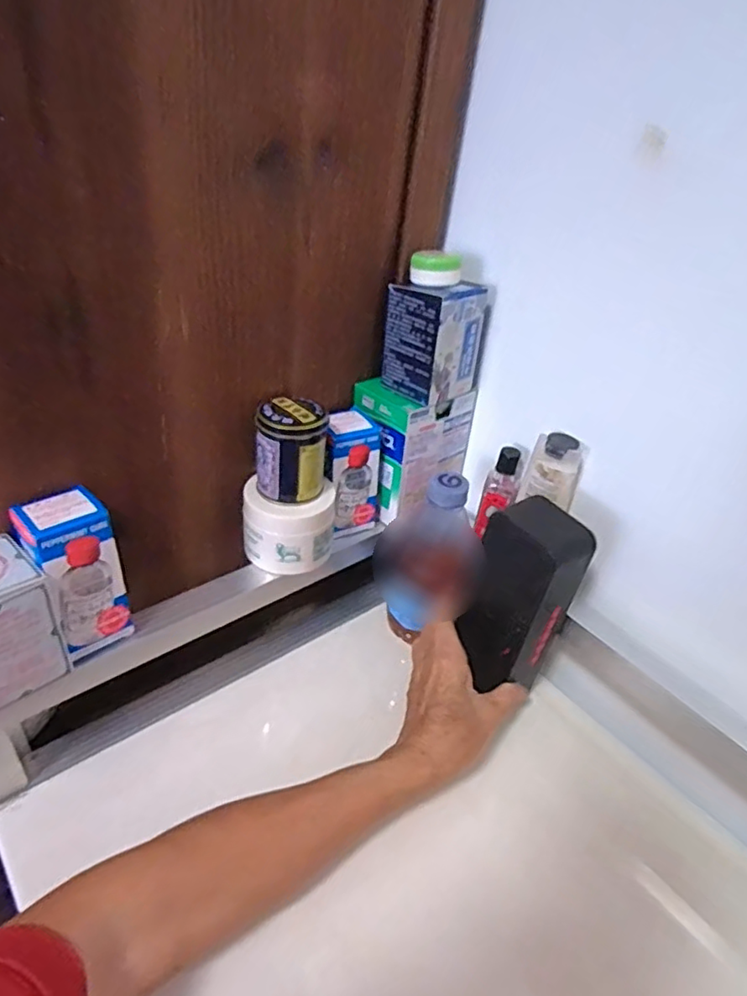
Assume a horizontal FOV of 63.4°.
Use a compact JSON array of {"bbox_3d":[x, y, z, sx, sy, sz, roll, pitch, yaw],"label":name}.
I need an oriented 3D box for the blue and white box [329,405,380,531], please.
[{"bbox_3d":[-0.023,-0.021,0.495,0.048,0.090,0.041,-17,43,-30],"label":"blue and white box"}]

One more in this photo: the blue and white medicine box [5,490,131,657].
[{"bbox_3d":[-0.186,0.043,0.375,0.046,0.088,0.055,-24,46,-35],"label":"blue and white medicine box"}]

